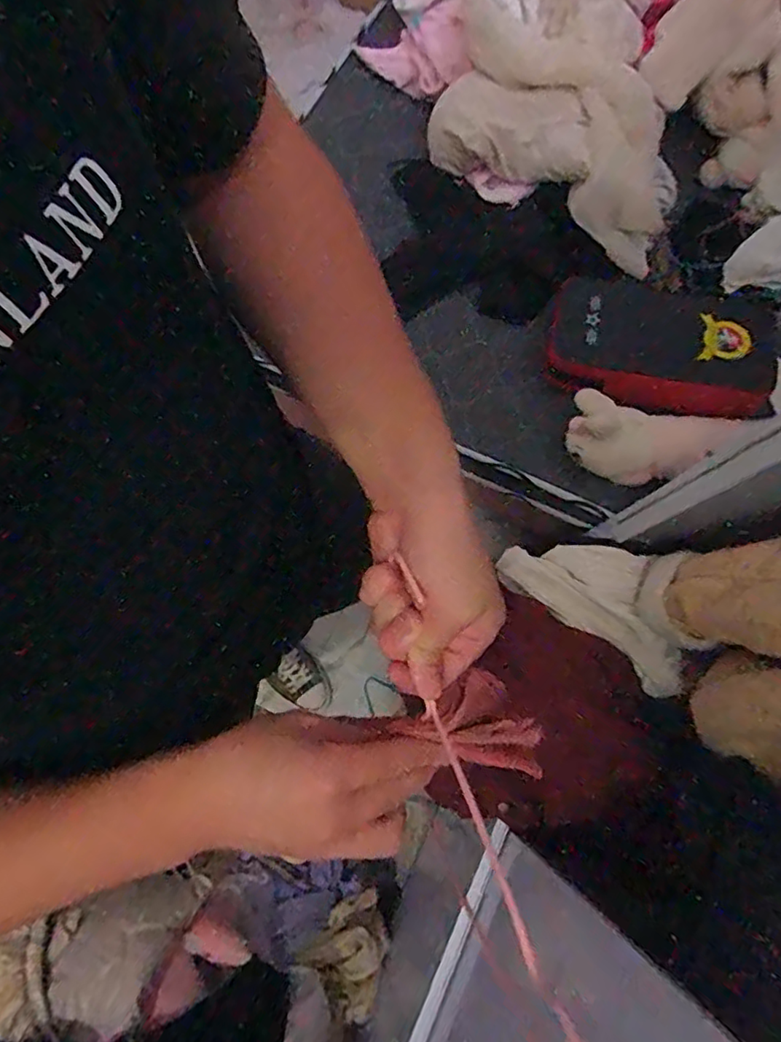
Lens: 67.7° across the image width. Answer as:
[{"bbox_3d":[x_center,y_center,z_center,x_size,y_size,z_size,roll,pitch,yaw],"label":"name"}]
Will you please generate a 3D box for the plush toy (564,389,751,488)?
[{"bbox_3d":[0.426,-0.130,0.980,0.249,0.090,0.141,19,102,23],"label":"plush toy"}]

